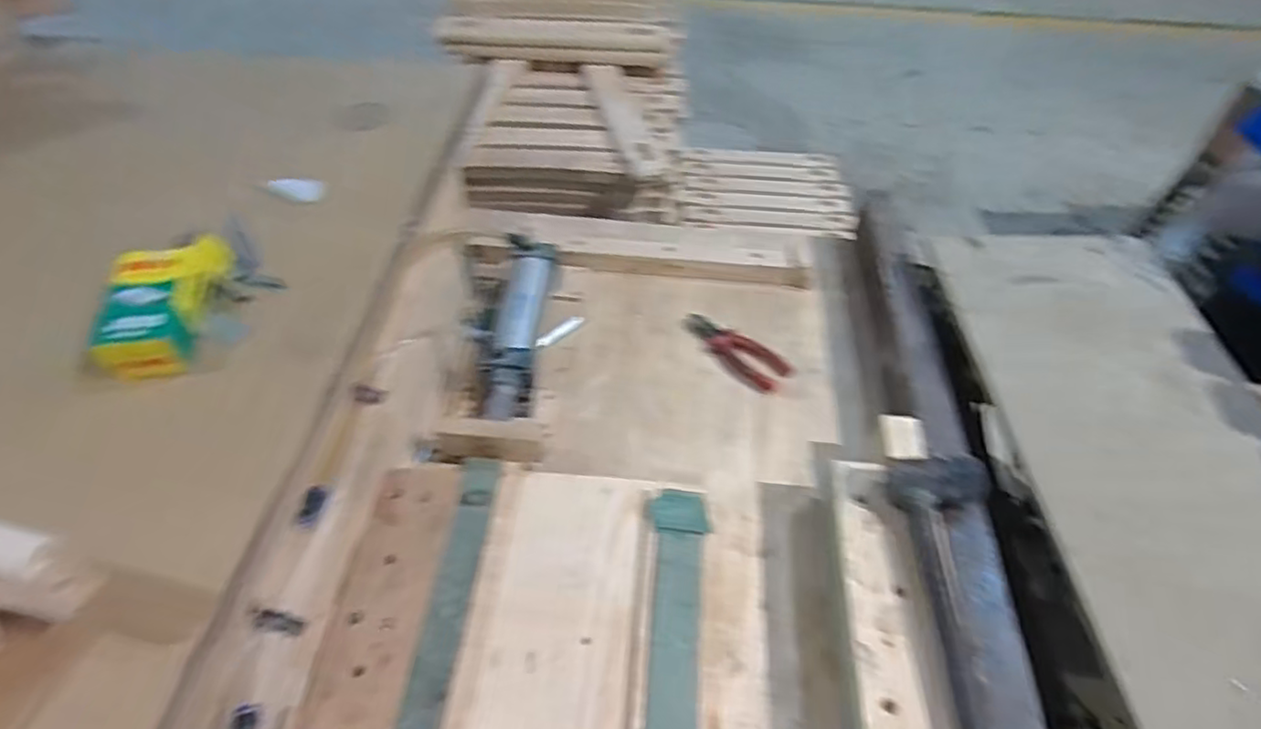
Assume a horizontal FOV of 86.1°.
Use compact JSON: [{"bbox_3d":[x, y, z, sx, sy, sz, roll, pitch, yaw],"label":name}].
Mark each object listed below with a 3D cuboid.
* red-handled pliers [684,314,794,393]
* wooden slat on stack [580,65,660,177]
[{"bbox_3d":[0.134,-0.021,0.889,0.157,0.021,0.050,37,58,26],"label":"red-handled pliers"},{"bbox_3d":[-0.012,-0.495,1.327,0.074,0.016,0.373,-12,51,-11],"label":"wooden slat on stack"}]

